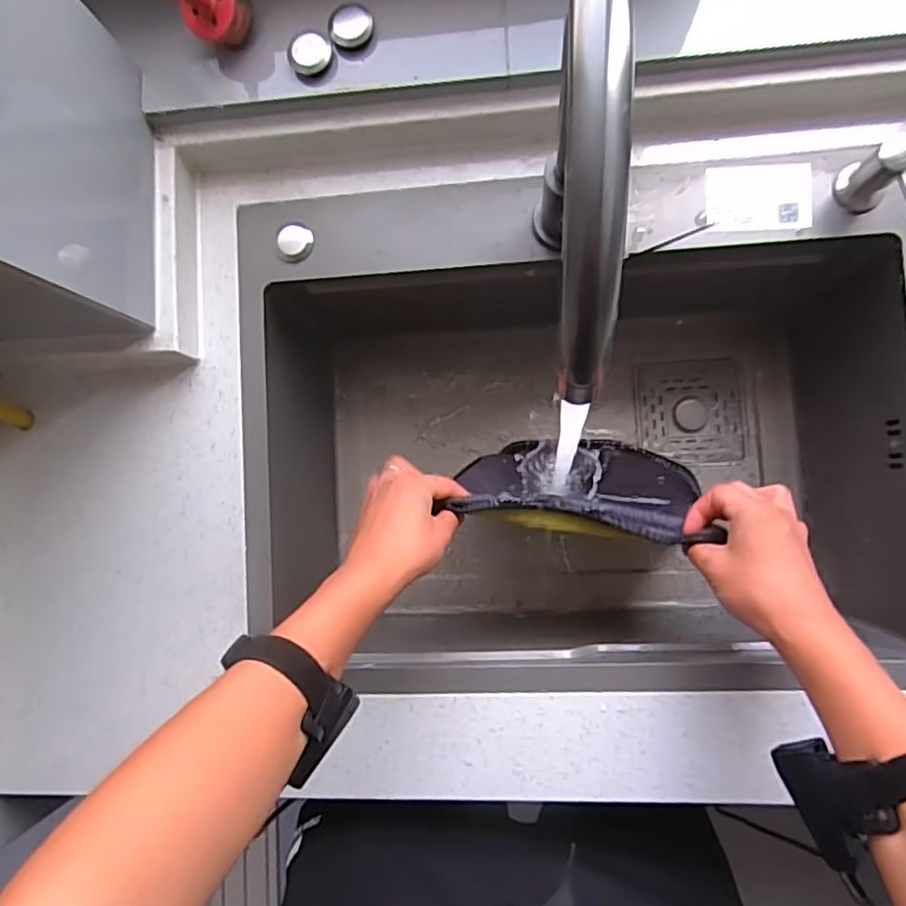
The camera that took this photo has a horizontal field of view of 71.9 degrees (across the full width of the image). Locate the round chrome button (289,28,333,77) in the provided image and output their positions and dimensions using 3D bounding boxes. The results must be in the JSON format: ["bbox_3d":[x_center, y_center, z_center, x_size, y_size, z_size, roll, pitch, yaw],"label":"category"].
[{"bbox_3d":[-0.117,-0.327,0.511,0.033,0.011,0.031,0,87,7],"label":"round chrome button"}]

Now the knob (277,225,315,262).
[{"bbox_3d":[-0.143,-0.190,0.571,0.032,0.008,0.033,0,88,4],"label":"knob"}]

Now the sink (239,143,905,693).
[{"bbox_3d":[0.120,-0.018,0.648,0.597,0.237,0.447,-3,87,7],"label":"sink"}]

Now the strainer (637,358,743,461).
[{"bbox_3d":[0.283,-0.048,0.746,0.121,0.008,0.120,-3,87,7],"label":"strainer"}]

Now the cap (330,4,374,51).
[{"bbox_3d":[-0.083,-0.349,0.510,0.034,0.012,0.031,0,87,7],"label":"cap"}]

